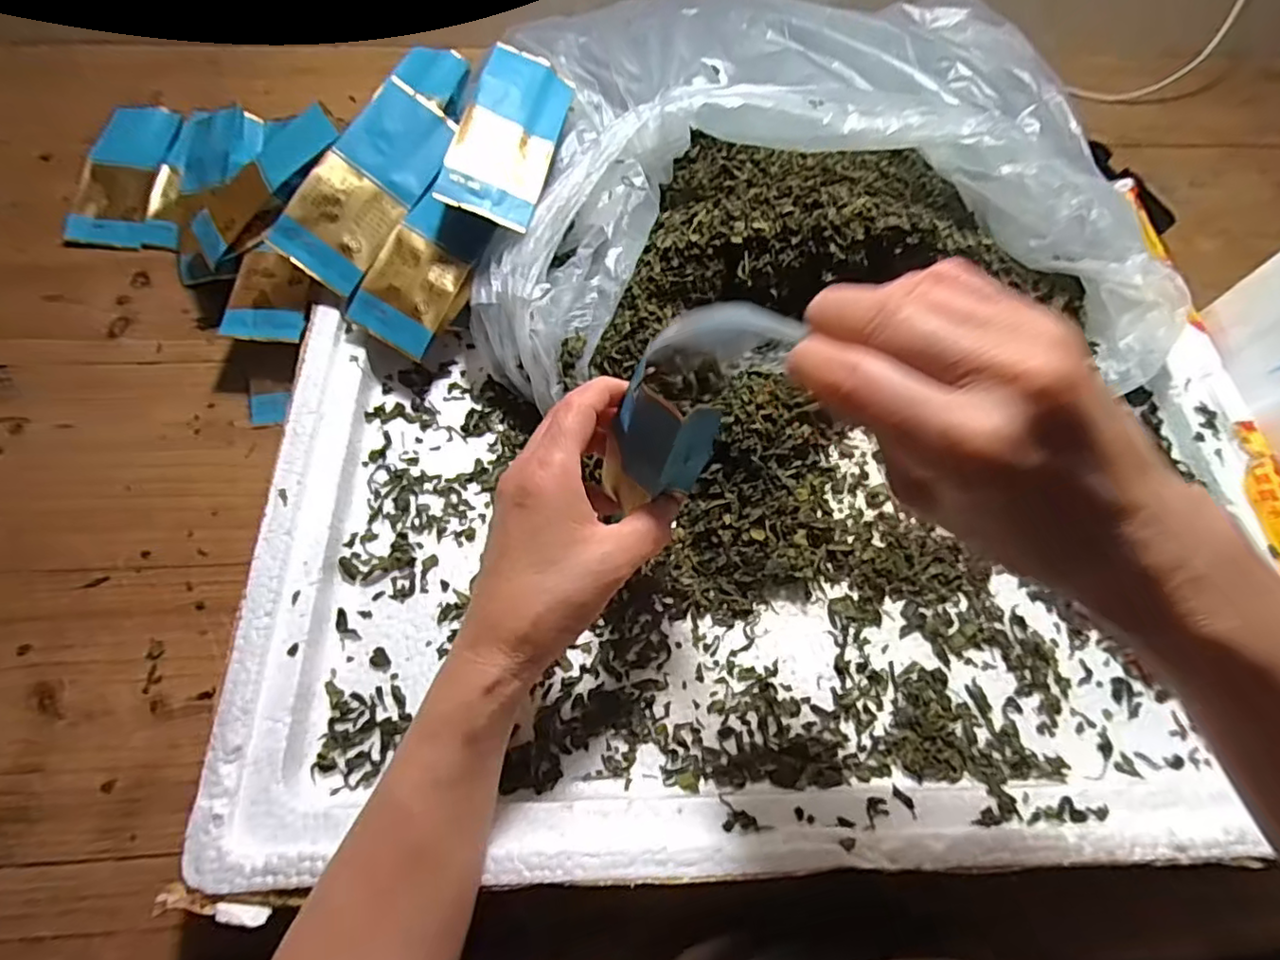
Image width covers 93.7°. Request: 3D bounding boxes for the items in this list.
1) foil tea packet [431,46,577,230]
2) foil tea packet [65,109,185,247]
[{"bbox_3d":[-0.080,-0.213,0.370,0.054,0.009,0.128,19,71,-16],"label":"foil tea packet"},{"bbox_3d":[-0.401,-0.241,0.475,0.079,0.030,0.120,-1,66,-3],"label":"foil tea packet"}]

